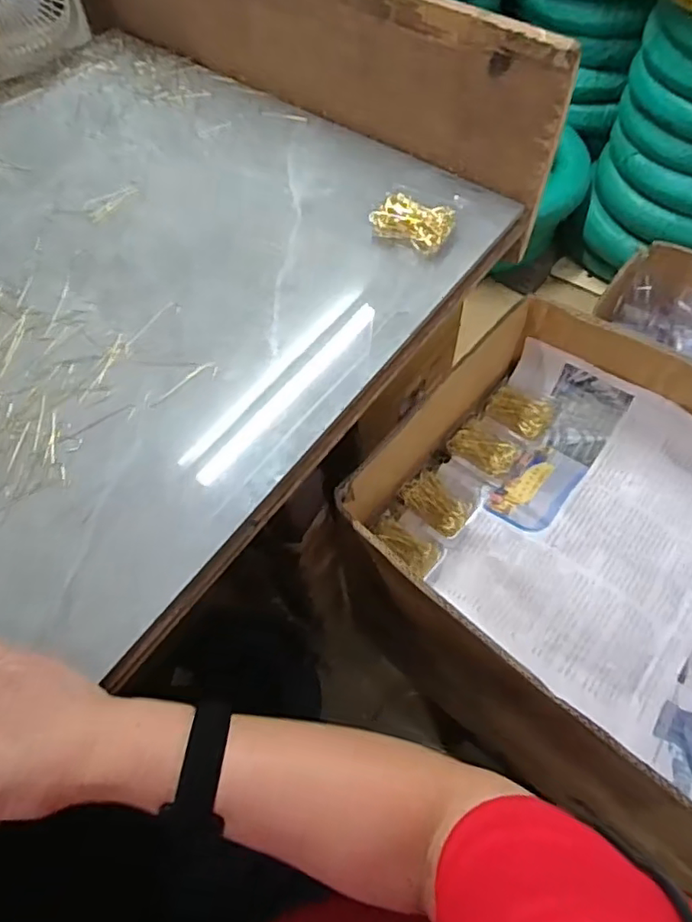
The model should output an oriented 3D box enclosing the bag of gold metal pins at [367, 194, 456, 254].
[{"bbox_3d":[0.064,-0.227,0.562,0.073,0.027,0.042,21,63,13],"label":"bag of gold metal pins"}]

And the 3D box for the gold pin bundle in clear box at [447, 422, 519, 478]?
[{"bbox_3d":[0.149,-0.013,0.642,0.072,0.012,0.045,39,68,23],"label":"gold pin bundle in clear box"}]

